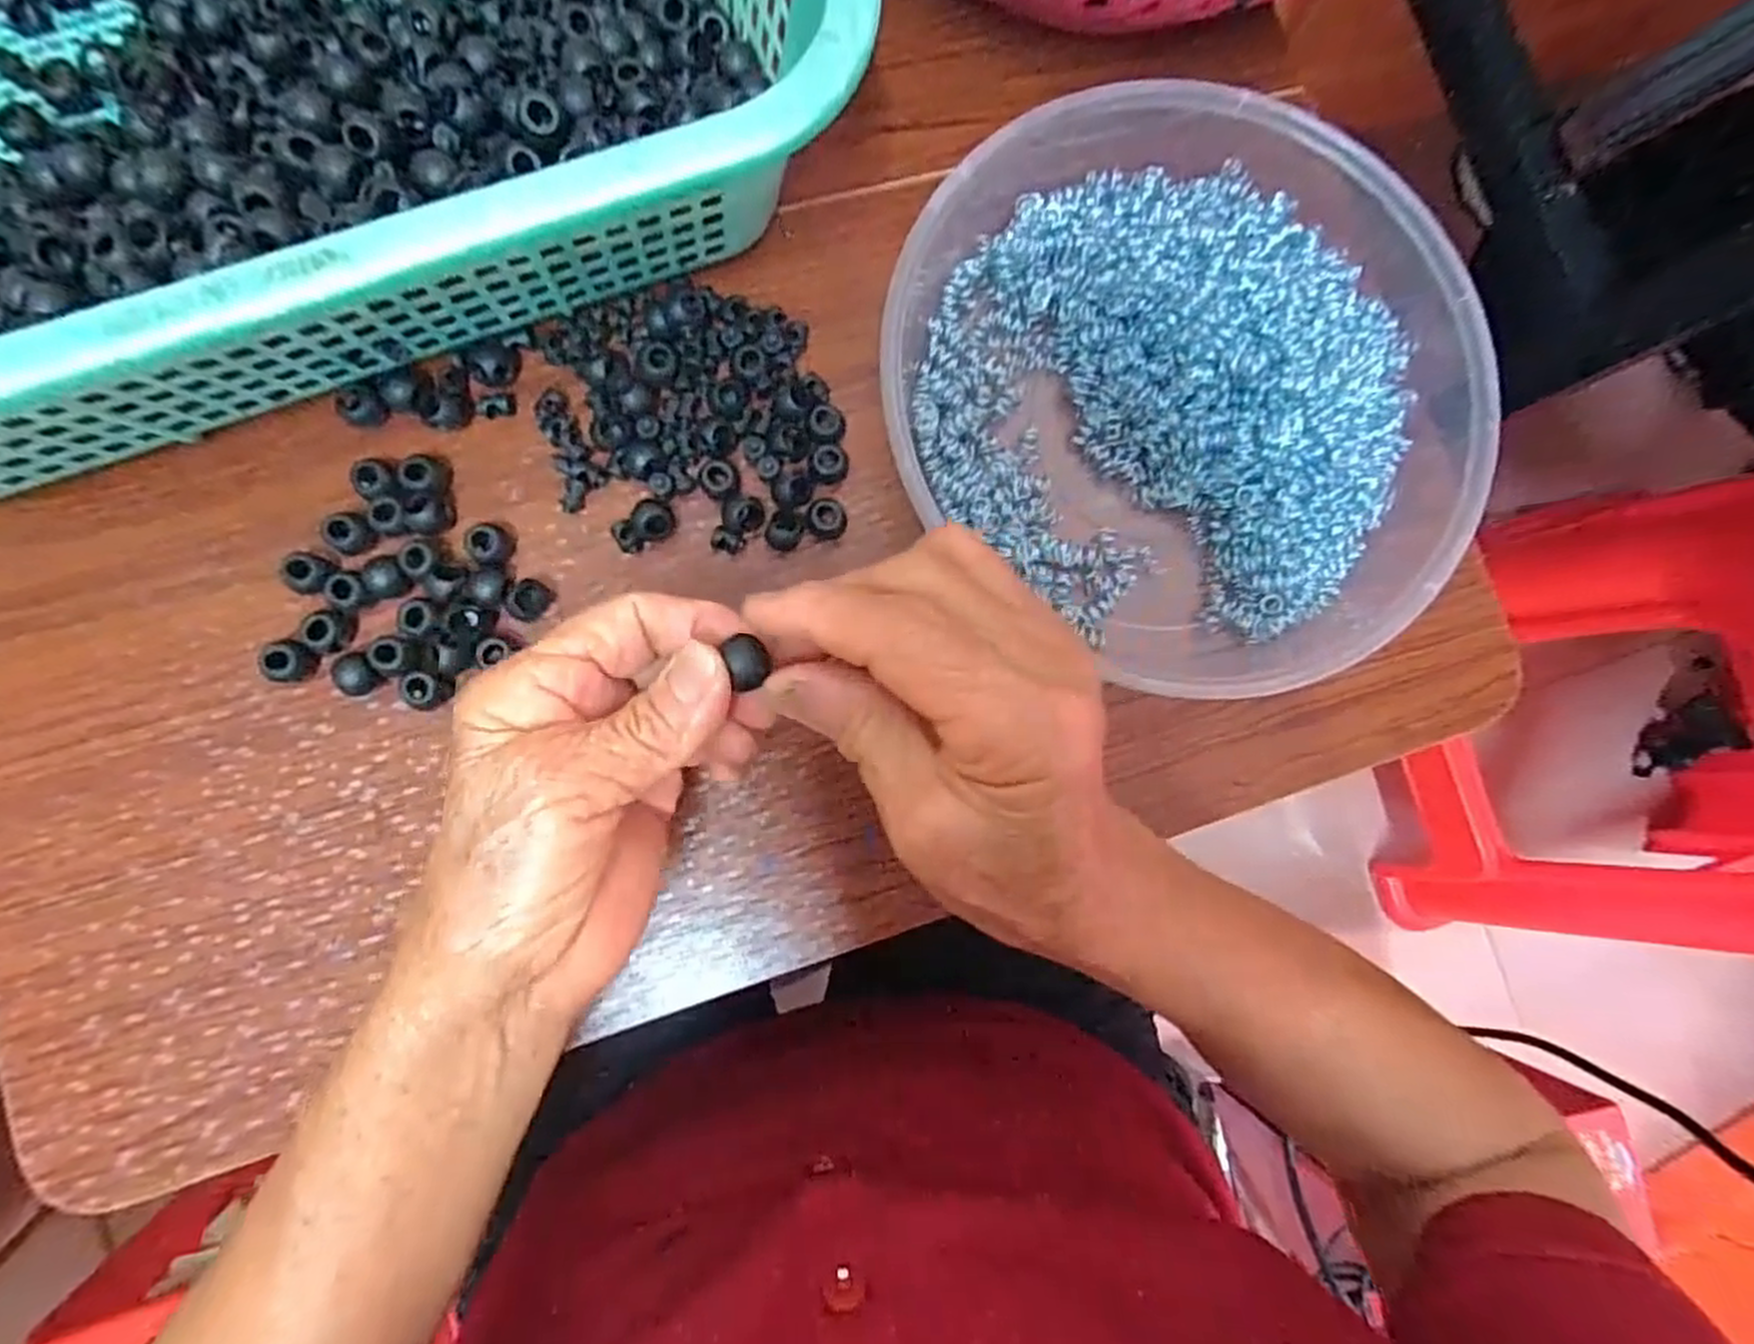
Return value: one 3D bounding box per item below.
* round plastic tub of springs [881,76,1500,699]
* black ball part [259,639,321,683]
[{"bbox_3d":[0.118,-0.112,0.306,0.219,0.041,0.204,1,84,-6],"label":"round plastic tub of springs"},{"bbox_3d":[-0.208,-0.003,0.283,0.015,0.015,0.015,12,83,-5],"label":"black ball part"}]

